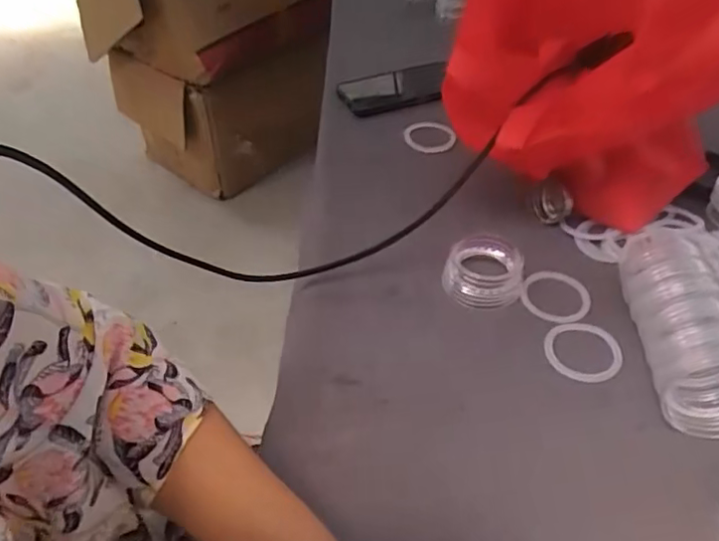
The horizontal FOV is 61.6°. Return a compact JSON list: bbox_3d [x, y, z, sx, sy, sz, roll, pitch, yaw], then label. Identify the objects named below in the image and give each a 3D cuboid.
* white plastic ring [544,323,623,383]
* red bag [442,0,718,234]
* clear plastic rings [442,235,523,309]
[{"bbox_3d":[0.177,0.063,0.477,0.058,0.004,0.056,0,44,0],"label":"white plastic ring"},{"bbox_3d":[0.211,-0.162,0.517,0.235,0.265,0.175,15,46,15],"label":"red bag"},{"bbox_3d":[0.110,0.000,0.528,0.065,0.027,0.063,14,46,14],"label":"clear plastic rings"}]

